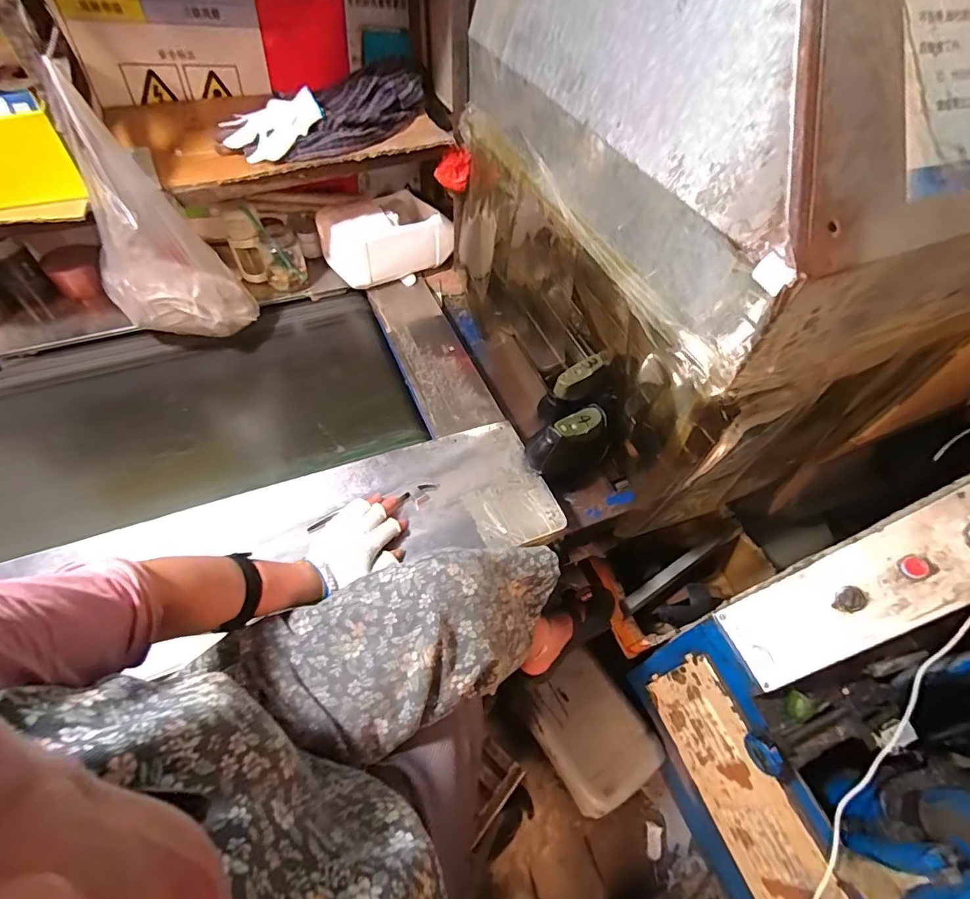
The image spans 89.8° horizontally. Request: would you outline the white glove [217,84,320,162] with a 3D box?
[{"bbox_3d":[-0.357,-0.540,0.822,0.172,0.057,0.074,-19,56,8],"label":"white glove"}]

